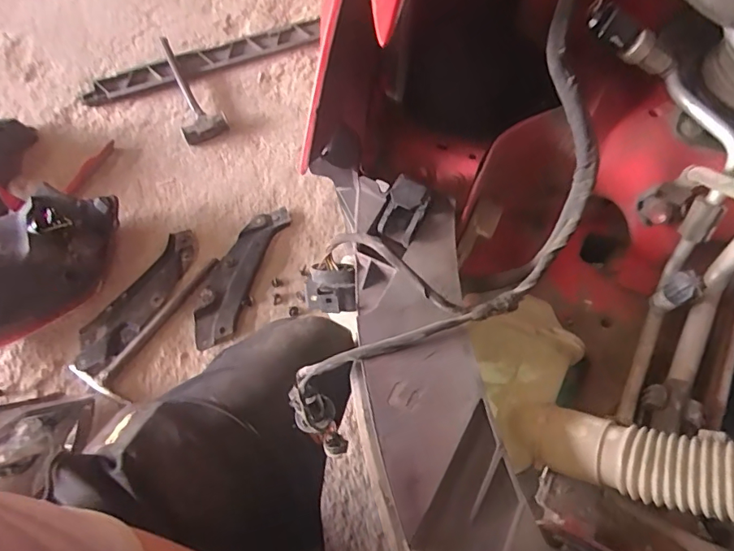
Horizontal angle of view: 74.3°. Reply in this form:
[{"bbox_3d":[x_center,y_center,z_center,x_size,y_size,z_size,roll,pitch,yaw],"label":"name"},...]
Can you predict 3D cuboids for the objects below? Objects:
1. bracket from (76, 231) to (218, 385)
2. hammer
[{"bbox_3d":[-0.435,0.057,0.954,0.128,0.034,0.314,32,68,18],"label":"bracket"},{"bbox_3d":[-0.440,-0.448,1.176,0.102,0.065,0.325,-27,64,-11],"label":"hammer"}]

